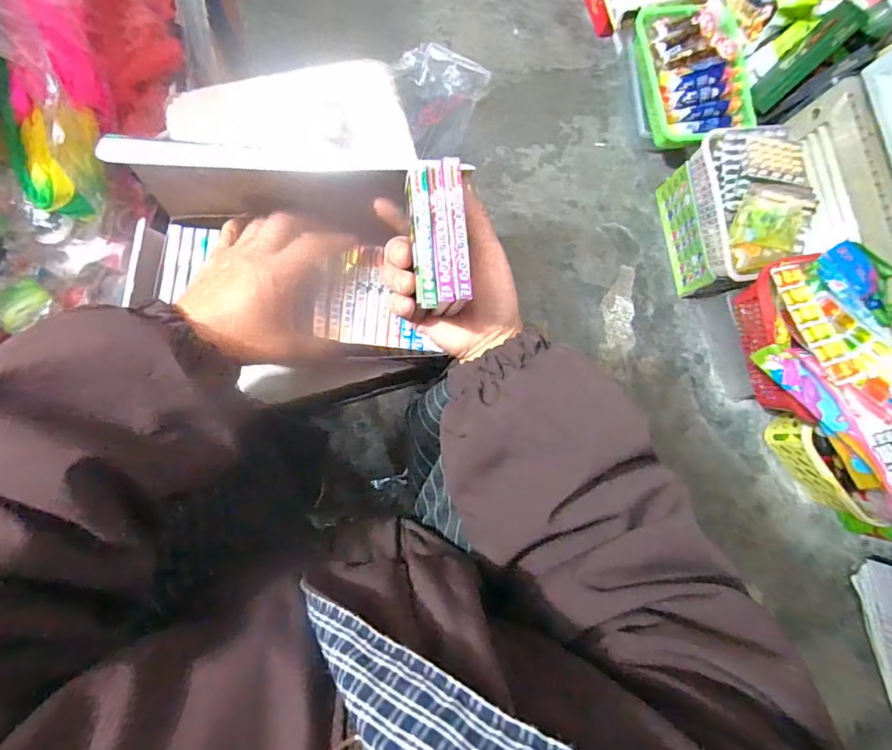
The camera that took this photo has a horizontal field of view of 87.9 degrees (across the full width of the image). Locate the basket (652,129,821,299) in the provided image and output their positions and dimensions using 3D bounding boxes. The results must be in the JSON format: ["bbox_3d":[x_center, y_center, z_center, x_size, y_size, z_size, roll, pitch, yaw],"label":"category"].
[{"bbox_3d":[0.575,-0.314,0.938,0.189,0.191,0.275,-8,86,-7],"label":"basket"}]

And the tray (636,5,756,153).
[{"bbox_3d":[0.488,-0.586,0.902,0.193,0.065,0.275,-14,86,-8],"label":"tray"}]

